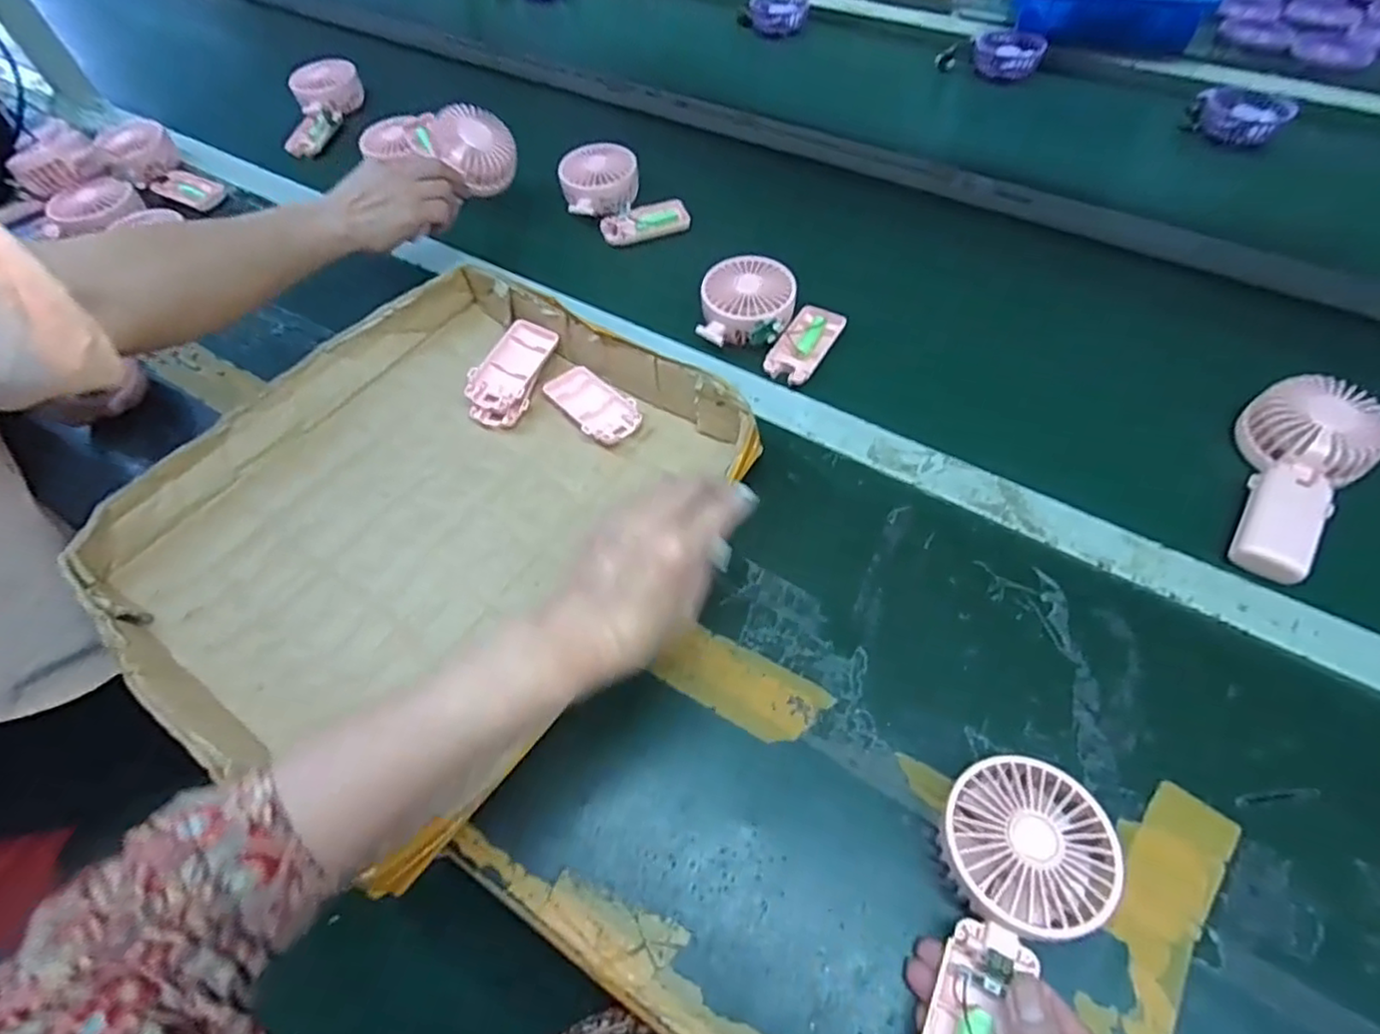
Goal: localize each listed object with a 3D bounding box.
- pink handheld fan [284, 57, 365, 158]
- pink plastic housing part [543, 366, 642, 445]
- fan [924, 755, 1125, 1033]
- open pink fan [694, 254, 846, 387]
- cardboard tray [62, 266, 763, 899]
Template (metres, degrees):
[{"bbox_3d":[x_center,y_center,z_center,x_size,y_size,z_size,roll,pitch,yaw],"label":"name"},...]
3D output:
[{"bbox_3d":[-0.514,-0.562,0.918,0.087,0.031,0.171,2,69,6],"label":"pink handheld fan"},{"bbox_3d":[-0.085,-0.097,0.580,0.093,0.012,0.048,38,63,24],"label":"pink plastic housing part"},{"bbox_3d":[0.160,0.216,0.340,0.082,0.028,0.182,21,68,18],"label":"fan"},{"bbox_3d":[0.070,-0.188,0.621,0.132,0.044,0.097,26,61,18],"label":"open pink fan"},{"bbox_3d":[-0.196,-0.008,0.504,0.379,0.070,0.403,30,61,20],"label":"cardboard tray"}]

